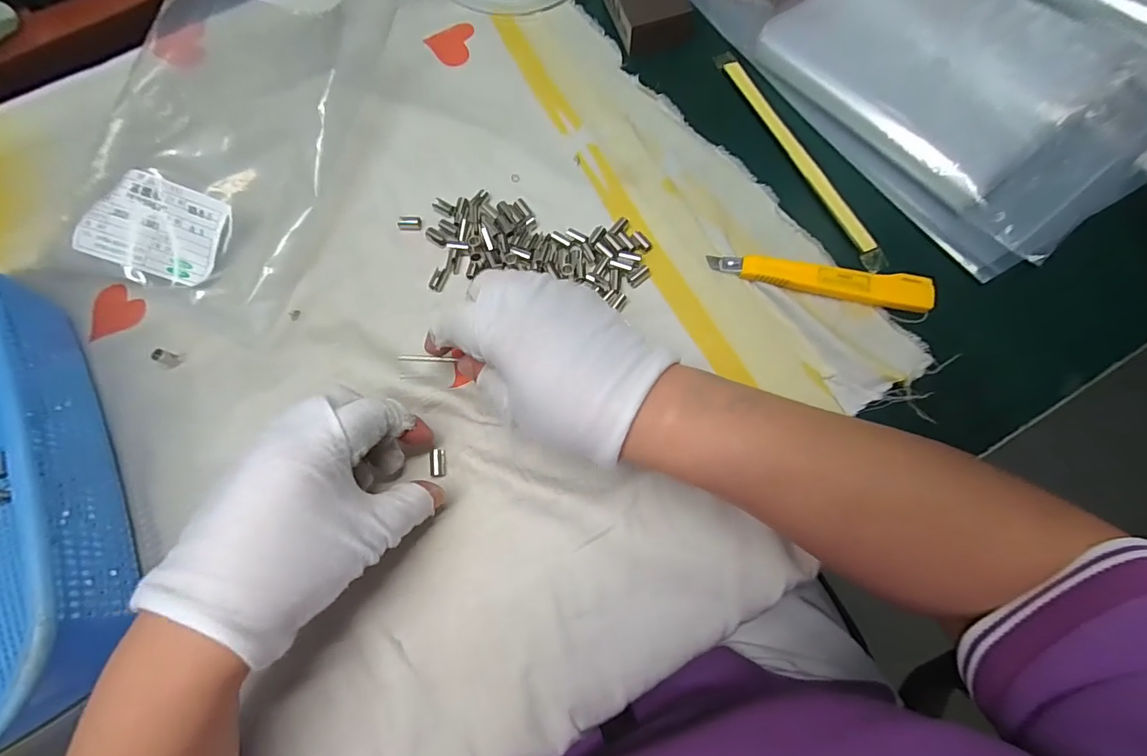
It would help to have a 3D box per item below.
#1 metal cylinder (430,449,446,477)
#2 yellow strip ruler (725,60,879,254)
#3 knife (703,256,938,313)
[{"bbox_3d":[-0.078,0.048,0.276,0.008,0.005,0.015,-8,72,-1],"label":"metal cylinder"},{"bbox_3d":[0.154,-0.159,0.335,0.011,0.005,0.177,-23,73,-6],"label":"yellow strip ruler"},{"bbox_3d":[0.153,-0.062,0.301,0.131,0.012,0.021,12,73,5],"label":"knife"}]

